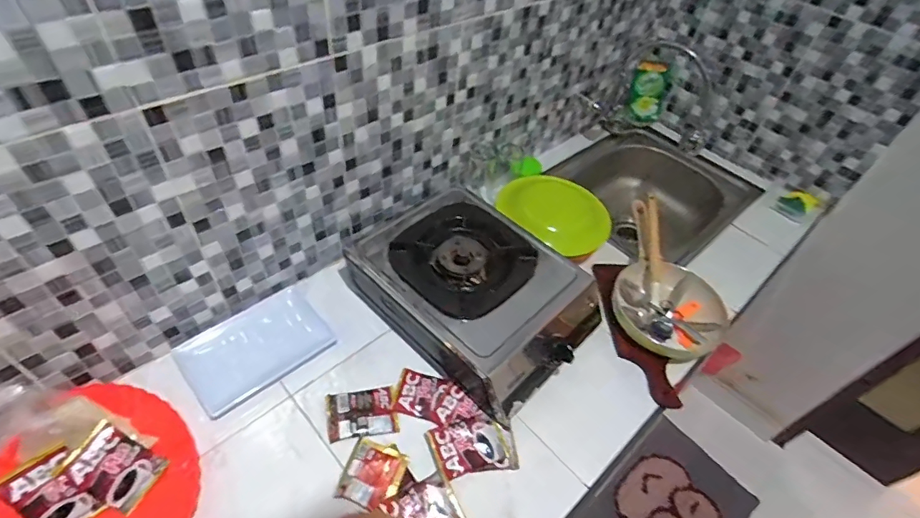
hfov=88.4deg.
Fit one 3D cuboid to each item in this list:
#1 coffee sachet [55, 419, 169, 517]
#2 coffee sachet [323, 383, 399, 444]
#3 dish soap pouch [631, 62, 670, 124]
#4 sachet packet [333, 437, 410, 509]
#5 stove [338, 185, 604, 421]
[{"bbox_3d":[-0.441,0.267,0.606,0.010,0.101,0.072,-16,33,43],"label":"coffee sachet"},{"bbox_3d":[-0.149,0.233,0.718,0.100,0.010,0.076,-7,49,-13],"label":"coffee sachet"},{"bbox_3d":[0.521,-0.455,1.323,0.103,0.169,0.052,16,48,8],"label":"dish soap pouch"},{"bbox_3d":[-0.121,0.300,0.661,0.076,0.014,0.085,18,48,9],"label":"sachet packet"},{"bbox_3d":[0.031,0.055,0.818,0.363,0.130,0.280,38,54,25],"label":"stove"}]

